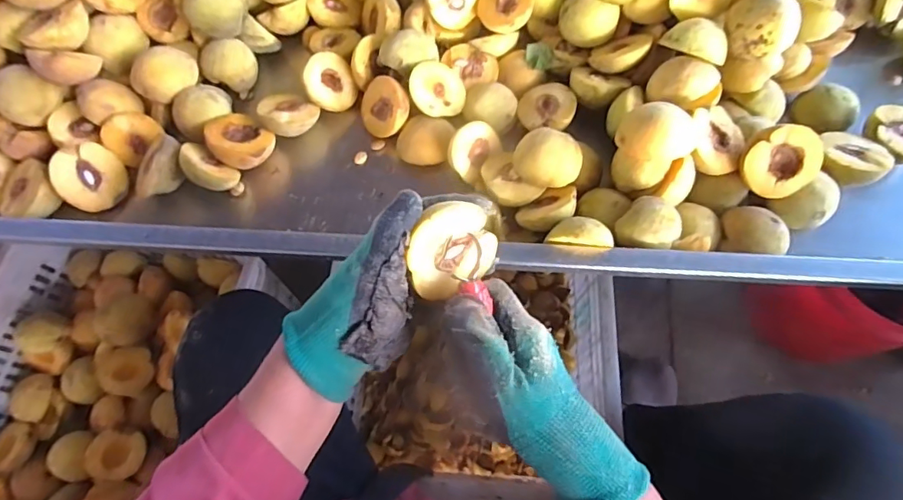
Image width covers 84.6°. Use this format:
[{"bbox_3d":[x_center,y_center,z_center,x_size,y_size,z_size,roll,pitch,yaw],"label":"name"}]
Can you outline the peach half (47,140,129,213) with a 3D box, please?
[{"bbox_3d":[-0.404,-0.081,0.554,0.065,0.068,0.037,-33,28,-33],"label":"peach half"}]

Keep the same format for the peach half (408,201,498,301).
[{"bbox_3d":[-0.003,-0.001,0.348,0.068,0.062,0.036,-50,31,0],"label":"peach half"}]

